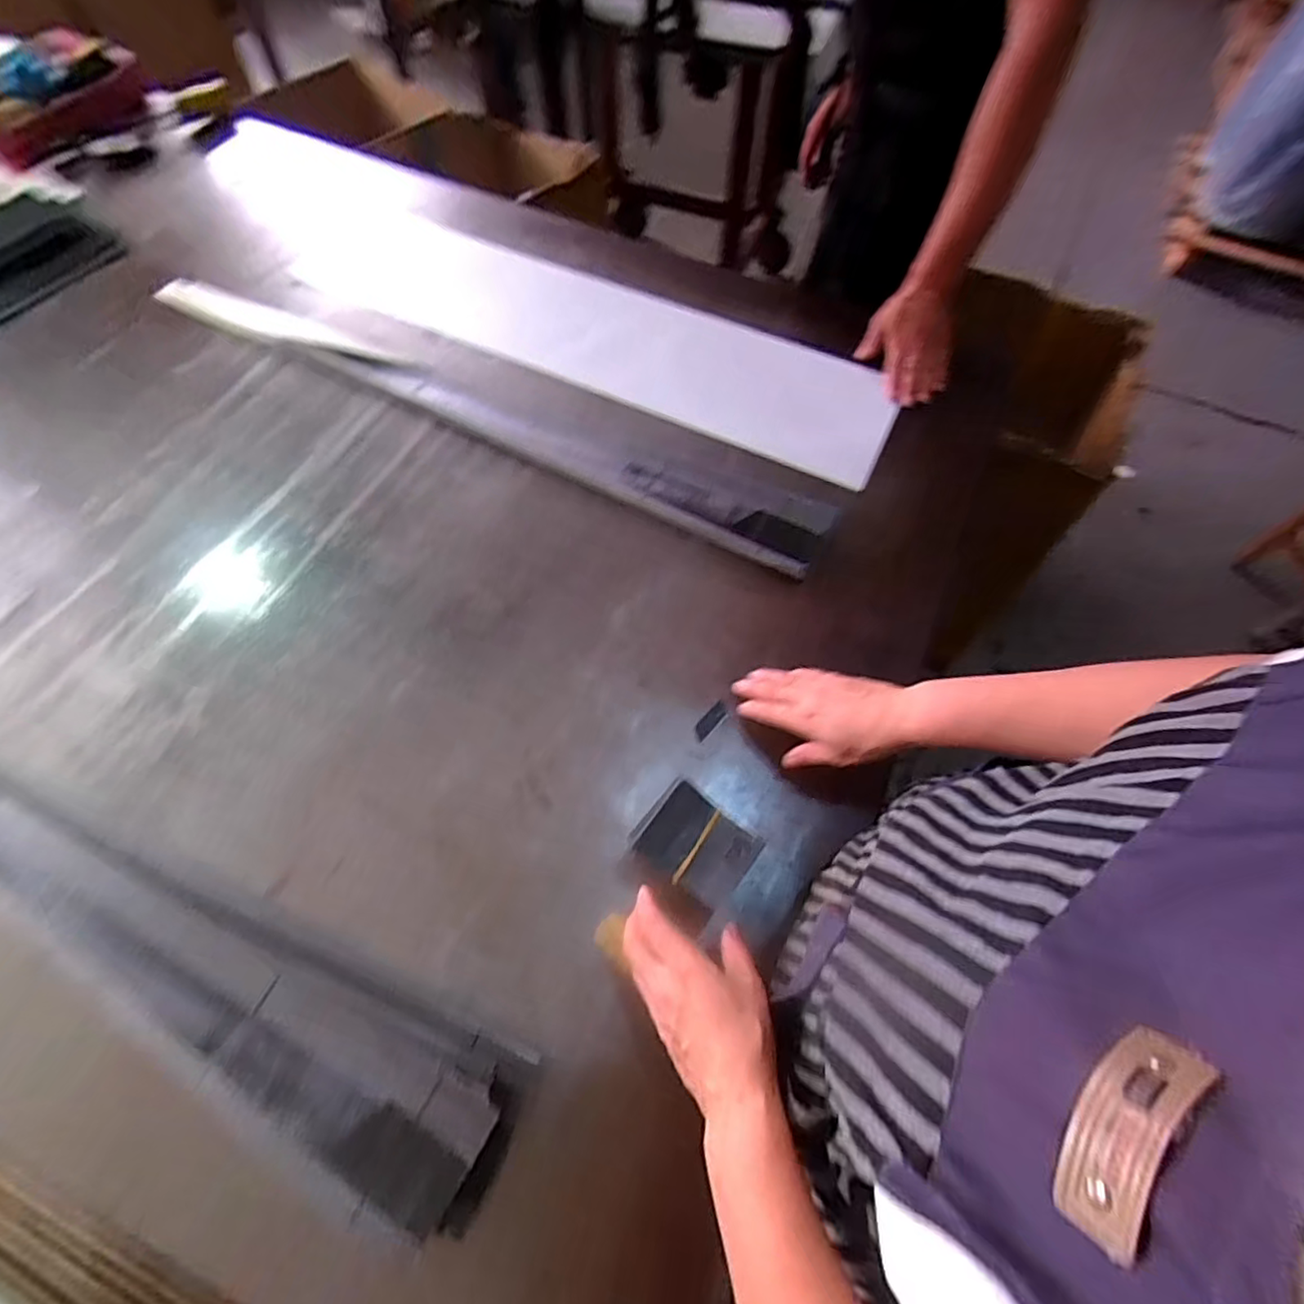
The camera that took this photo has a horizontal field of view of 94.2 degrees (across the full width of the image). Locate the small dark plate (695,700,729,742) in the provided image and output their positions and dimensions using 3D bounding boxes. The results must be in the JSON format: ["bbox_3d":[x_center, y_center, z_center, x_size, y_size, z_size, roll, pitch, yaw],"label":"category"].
[{"bbox_3d":[0.059,0.069,0.608,0.017,0.004,0.045,42,70,16],"label":"small dark plate"}]

